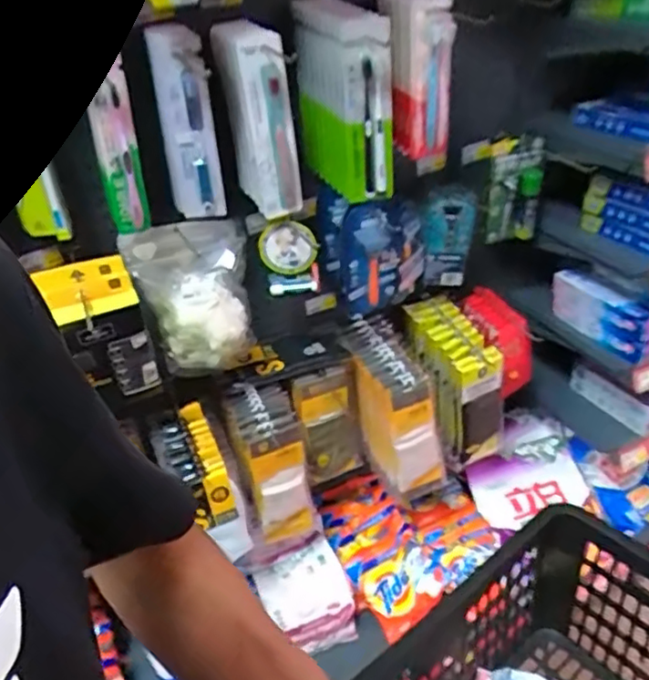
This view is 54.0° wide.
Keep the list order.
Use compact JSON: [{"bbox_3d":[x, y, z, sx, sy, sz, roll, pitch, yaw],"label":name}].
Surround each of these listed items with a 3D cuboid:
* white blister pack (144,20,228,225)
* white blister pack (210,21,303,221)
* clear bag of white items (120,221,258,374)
[{"bbox_3d":[-0.187,-0.290,0.878,0.057,0.249,0.070,-25,38,-25],"label":"white blister pack"},{"bbox_3d":[-0.091,-0.306,0.899,0.087,0.253,0.080,-10,34,-5],"label":"white blister pack"},{"bbox_3d":[-0.193,-0.066,0.969,0.168,0.210,0.141,-13,34,-9],"label":"clear bag of white items"}]

